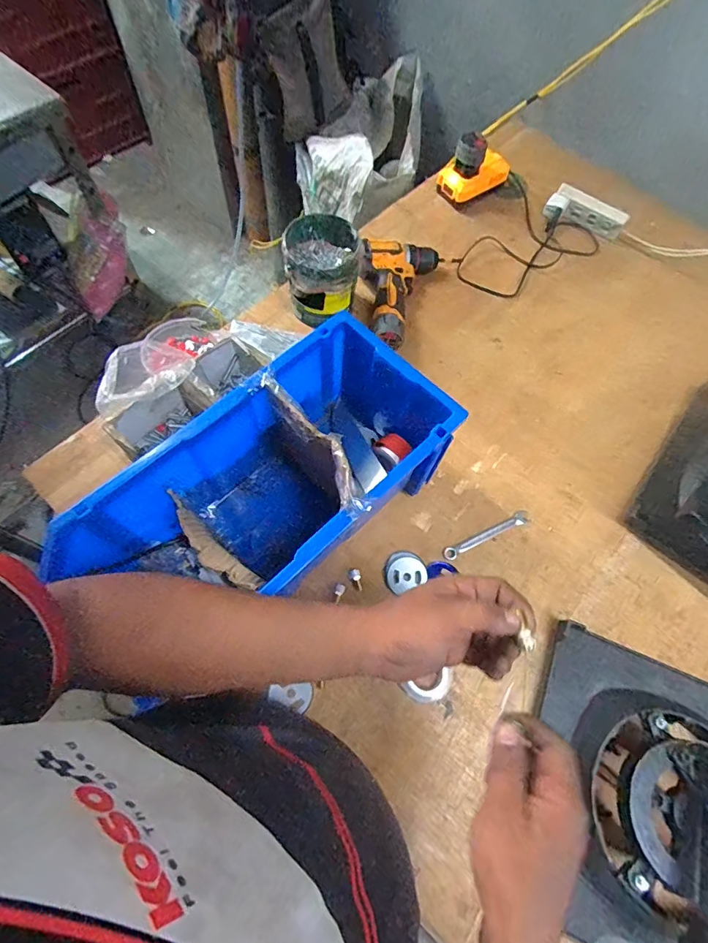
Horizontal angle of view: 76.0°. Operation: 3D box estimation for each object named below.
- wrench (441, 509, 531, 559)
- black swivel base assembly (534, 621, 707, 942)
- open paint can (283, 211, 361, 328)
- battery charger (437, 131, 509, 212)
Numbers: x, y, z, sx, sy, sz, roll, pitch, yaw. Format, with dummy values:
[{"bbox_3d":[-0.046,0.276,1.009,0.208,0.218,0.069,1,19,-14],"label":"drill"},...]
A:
[{"bbox_3d":[0.185,0.089,0.628,0.136,0.004,0.021,-24,70,-13],"label":"wrench"},{"bbox_3d":[0.352,0.356,0.467,0.313,0.102,0.293,21,67,6],"label":"black swivel base assembly"},{"bbox_3d":[-0.050,-0.315,0.723,0.107,0.119,0.110,1,66,-2],"label":"open paint can"},{"bbox_3d":[0.234,-0.576,0.869,0.116,0.118,0.074,-13,68,-8],"label":"battery charger"}]

